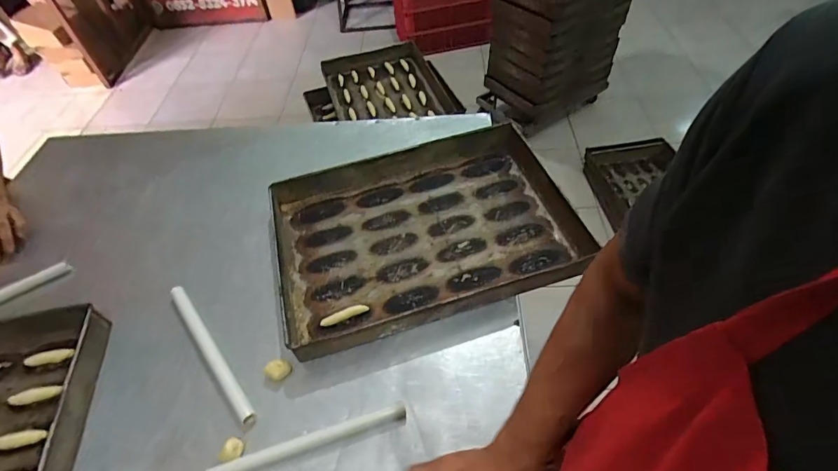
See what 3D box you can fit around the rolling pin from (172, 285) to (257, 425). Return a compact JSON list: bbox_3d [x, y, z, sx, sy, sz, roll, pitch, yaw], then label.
[{"bbox_3d":[-0.326,0.172,0.679,0.023,0.018,0.286,-35,57,-21],"label":"rolling pin"}]

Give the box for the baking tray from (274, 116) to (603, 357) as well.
[{"bbox_3d":[0.007,-0.021,0.790,0.517,0.048,0.367,-15,52,-7],"label":"baking tray"}]

